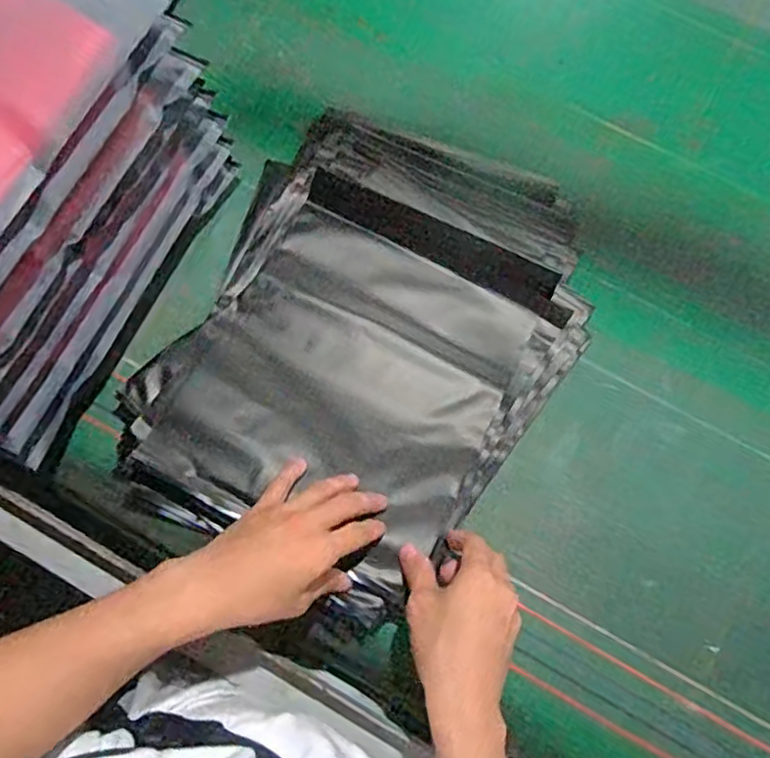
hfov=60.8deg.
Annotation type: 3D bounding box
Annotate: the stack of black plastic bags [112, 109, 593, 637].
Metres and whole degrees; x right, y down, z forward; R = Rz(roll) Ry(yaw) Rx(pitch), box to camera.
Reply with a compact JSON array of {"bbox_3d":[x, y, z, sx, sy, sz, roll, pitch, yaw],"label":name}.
[{"bbox_3d":[-0.011,-0.043,0.618,0.334,0.029,0.456,28,70,9],"label":"stack of black plastic bags"}]

